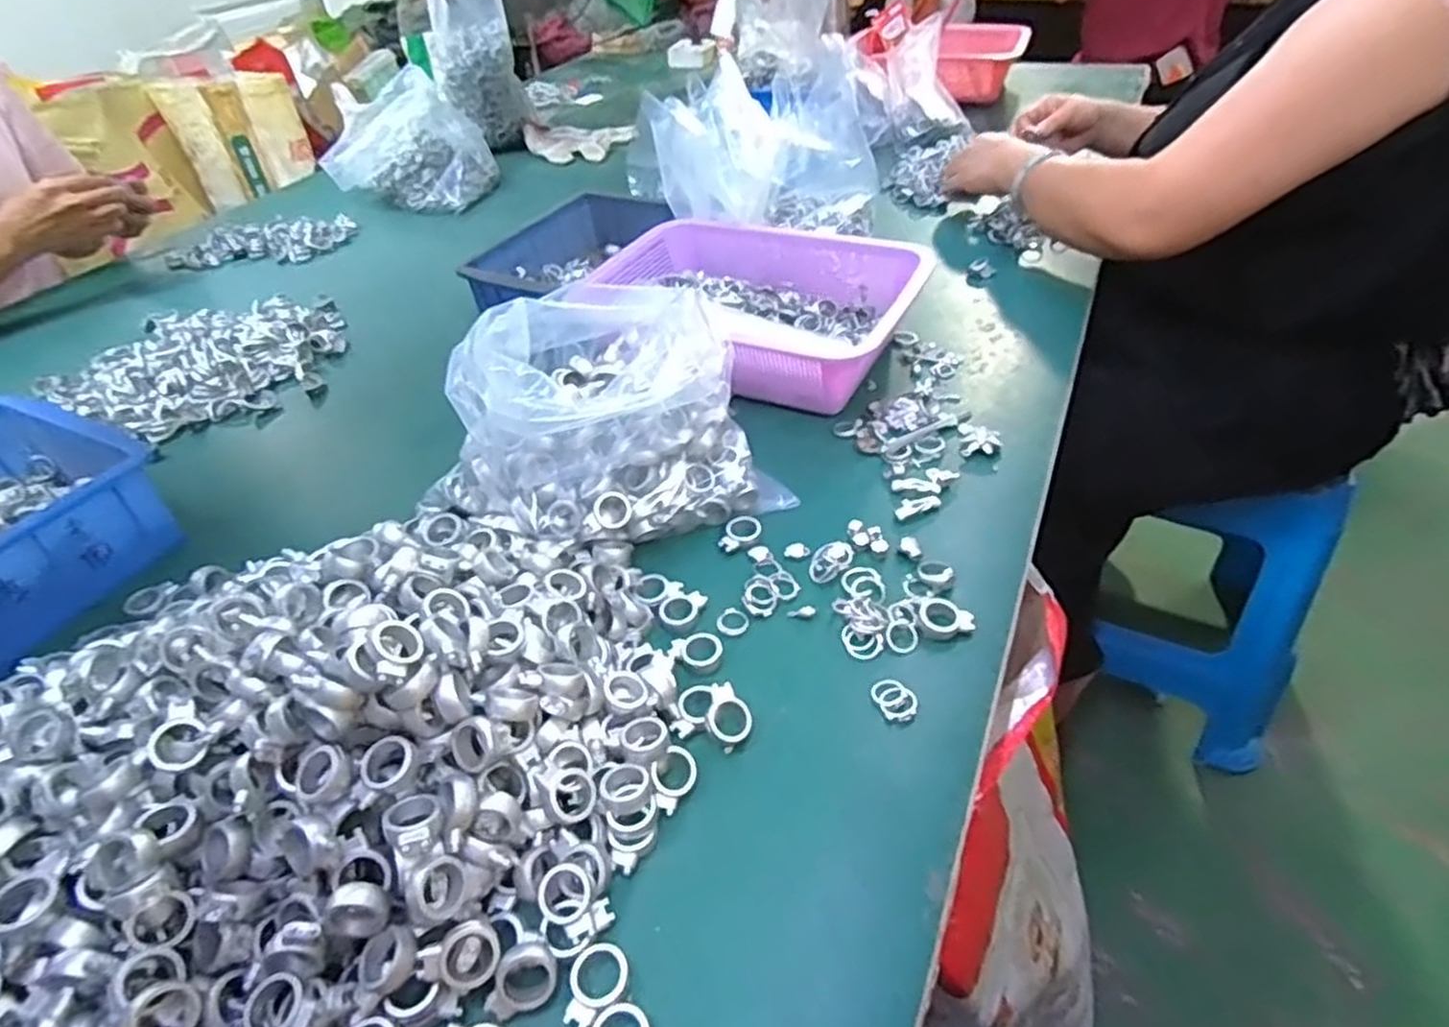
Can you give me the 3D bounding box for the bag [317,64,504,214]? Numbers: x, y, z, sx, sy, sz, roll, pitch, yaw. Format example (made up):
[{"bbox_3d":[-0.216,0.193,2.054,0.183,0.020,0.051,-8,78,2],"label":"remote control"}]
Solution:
[{"bbox_3d":[-0.457,-0.539,1.099,0.196,0.146,0.143,3,43,9],"label":"bag"}]

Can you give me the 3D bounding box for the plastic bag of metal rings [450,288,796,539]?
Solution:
[{"bbox_3d":[-0.083,-0.079,0.566,0.208,0.144,0.162,-20,44,-15],"label":"plastic bag of metal rings"}]

